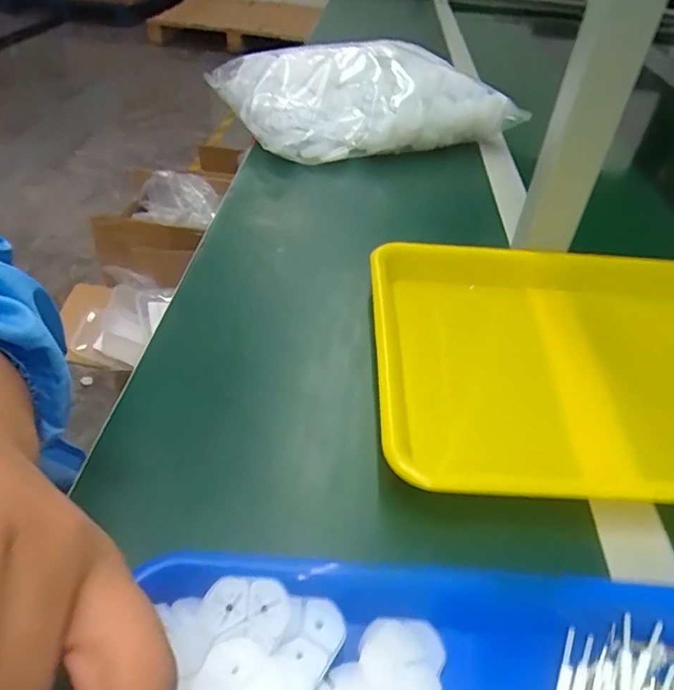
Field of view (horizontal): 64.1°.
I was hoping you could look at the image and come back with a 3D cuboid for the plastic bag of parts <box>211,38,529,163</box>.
[{"bbox_3d":[0.043,-0.339,0.719,0.336,0.098,0.224,-16,46,-22],"label":"plastic bag of parts"}]

